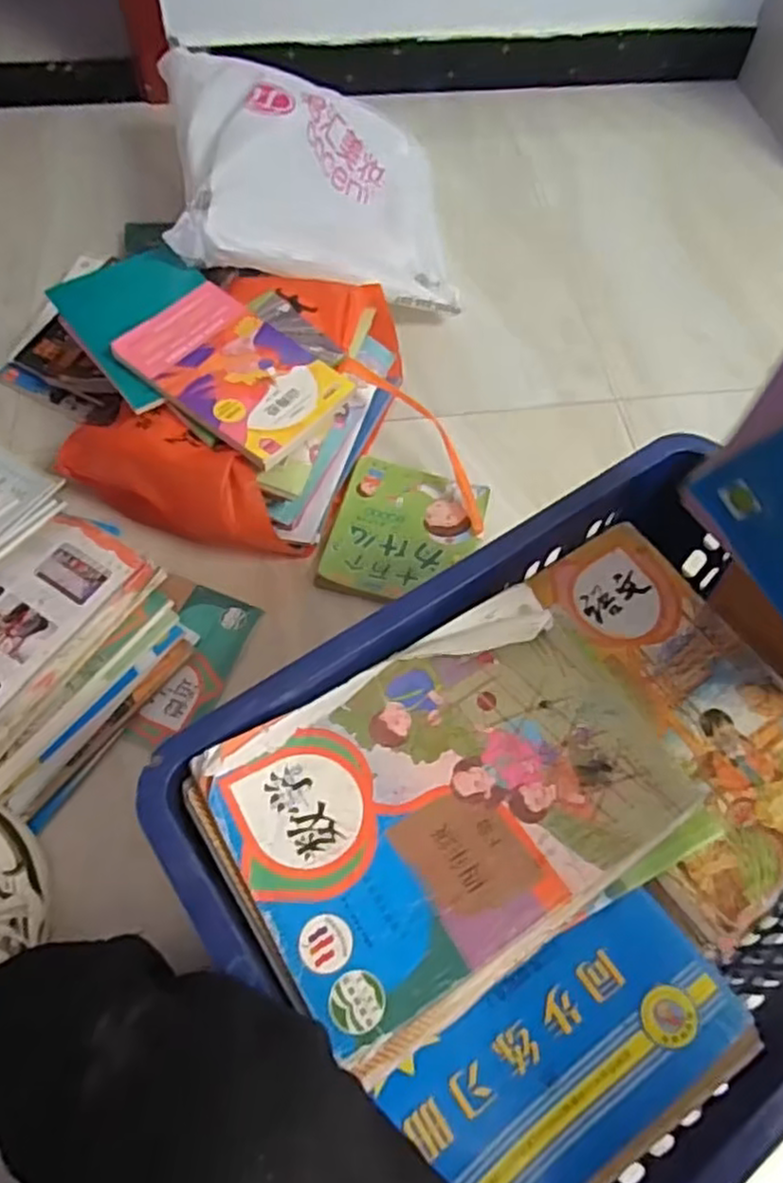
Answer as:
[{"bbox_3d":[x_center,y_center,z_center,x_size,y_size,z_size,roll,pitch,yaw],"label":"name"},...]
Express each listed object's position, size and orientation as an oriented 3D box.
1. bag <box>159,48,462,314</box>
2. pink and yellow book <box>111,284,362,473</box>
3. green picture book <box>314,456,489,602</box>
[{"bbox_3d":[-0.100,-0.564,0.988,0.386,0.140,0.406,7,60,-29],"label":"bag"},{"bbox_3d":[-0.175,-0.243,0.783,0.223,0.028,0.149,35,67,14],"label":"pink and yellow book"},{"bbox_3d":[0.016,-0.073,0.851,0.170,0.009,0.188,14,63,4],"label":"green picture book"}]

